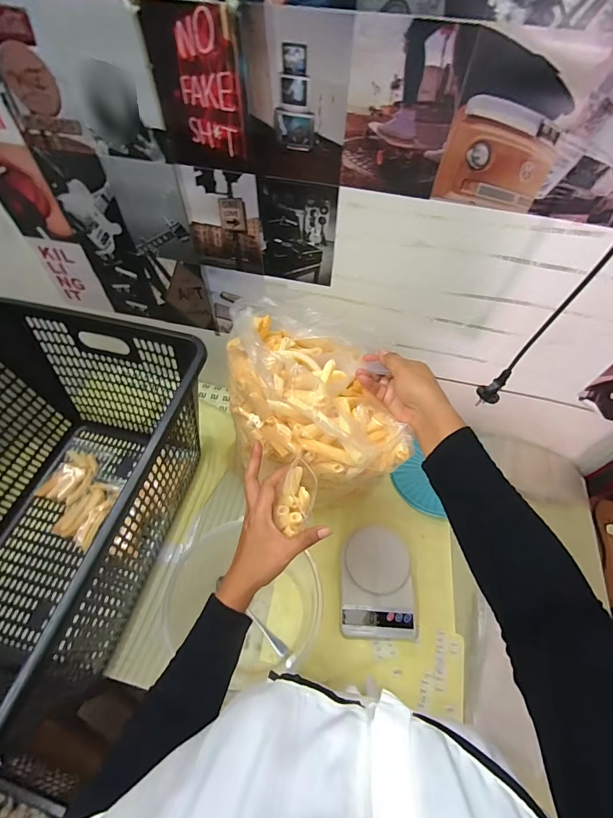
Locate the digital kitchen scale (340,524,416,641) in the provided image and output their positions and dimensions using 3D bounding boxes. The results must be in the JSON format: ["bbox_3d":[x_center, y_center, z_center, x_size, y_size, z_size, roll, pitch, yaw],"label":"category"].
[{"bbox_3d":[0.129,0.305,0.651,0.132,0.042,0.179,4,56,1],"label":"digital kitchen scale"}]

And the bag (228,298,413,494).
[{"bbox_3d":[-0.003,-0.024,0.518,0.198,0.132,0.293,-14,58,-11],"label":"bag"}]

